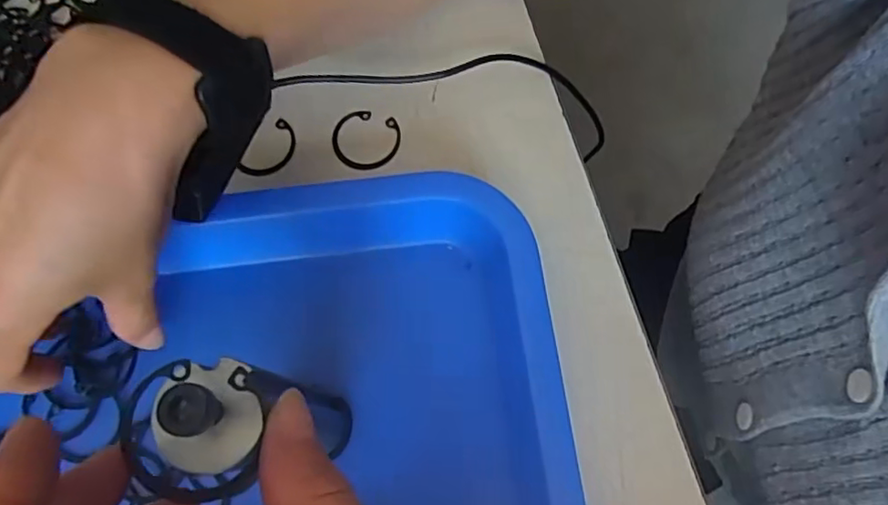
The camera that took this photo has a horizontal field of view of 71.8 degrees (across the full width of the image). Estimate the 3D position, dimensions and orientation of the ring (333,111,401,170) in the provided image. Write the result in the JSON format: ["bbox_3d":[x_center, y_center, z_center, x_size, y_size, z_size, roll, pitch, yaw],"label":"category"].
[{"bbox_3d":[-0.041,-0.061,0.330,0.036,0.004,0.034,-1,76,2],"label":"ring"}]

